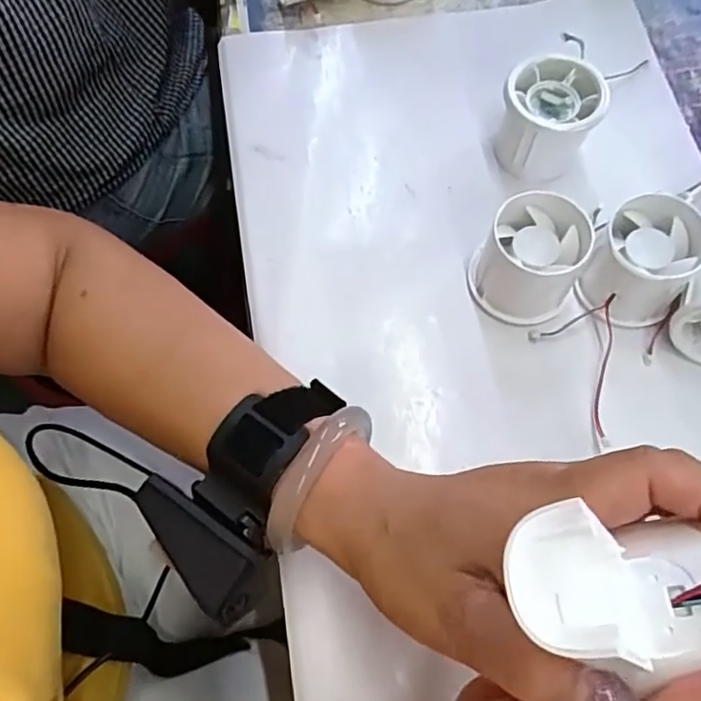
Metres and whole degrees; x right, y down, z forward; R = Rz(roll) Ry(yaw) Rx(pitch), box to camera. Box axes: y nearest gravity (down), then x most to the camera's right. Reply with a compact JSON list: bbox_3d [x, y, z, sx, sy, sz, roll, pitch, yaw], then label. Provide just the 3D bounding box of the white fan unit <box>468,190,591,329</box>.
[{"bbox_3d":[0.097,-0.049,0.336,0.055,0.050,0.053,0,67,1],"label":"white fan unit"}]

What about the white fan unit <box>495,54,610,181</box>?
[{"bbox_3d":[0.117,-0.137,0.371,0.054,0.050,0.059,0,67,1],"label":"white fan unit"}]

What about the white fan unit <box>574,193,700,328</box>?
[{"bbox_3d":[0.156,-0.047,0.331,0.051,0.049,0.056,0,67,1],"label":"white fan unit"}]

